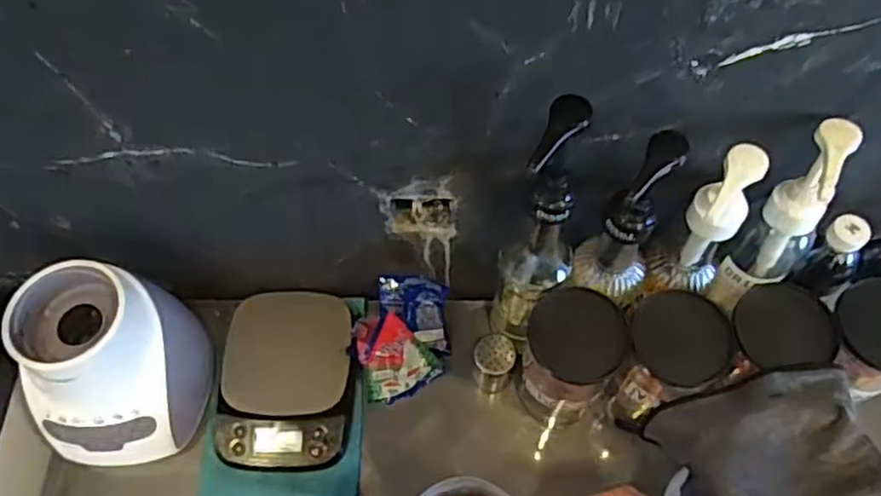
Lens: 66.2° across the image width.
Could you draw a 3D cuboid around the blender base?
[{"bbox_3d":[-0.337,0.128,0.701,0.149,0.191,0.156,-1,62,1],"label":"blender base"}]

